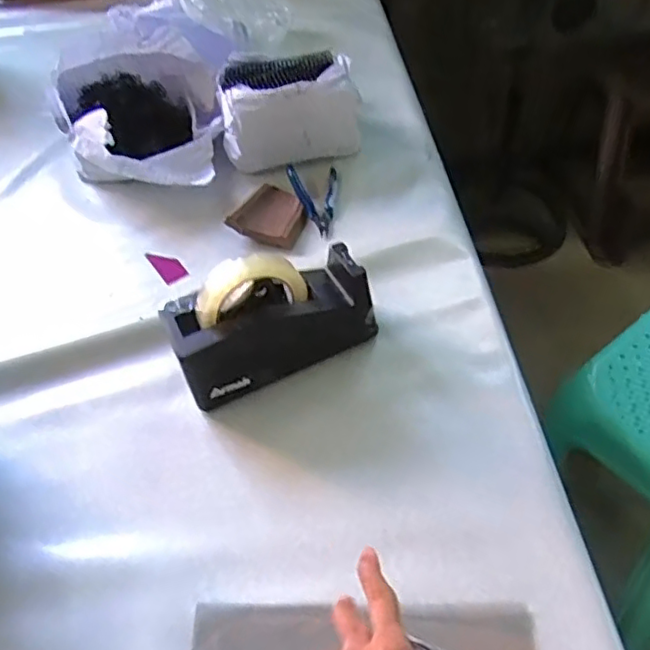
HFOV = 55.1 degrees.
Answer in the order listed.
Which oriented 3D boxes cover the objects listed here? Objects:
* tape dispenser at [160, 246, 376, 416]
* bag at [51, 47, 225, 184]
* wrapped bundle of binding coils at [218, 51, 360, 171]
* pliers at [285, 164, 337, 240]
[{"bbox_3d":[-0.053,-0.010,0.610,0.196,0.125,0.077,-22,50,-14],"label":"tape dispenser"},{"bbox_3d":[-0.244,-0.278,0.841,0.217,0.103,0.215,-18,49,-10],"label":"bag"},{"bbox_3d":[-0.048,-0.290,0.854,0.183,0.110,0.120,-7,48,-1],"label":"wrapped bundle of binding coils"},{"bbox_3d":[-0.008,-0.167,0.802,0.066,0.020,0.121,-9,50,-7],"label":"pliers"}]

